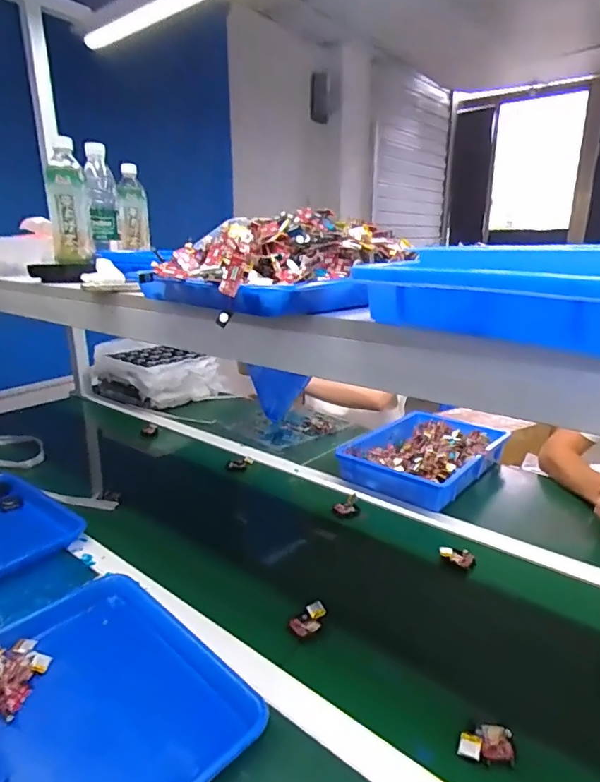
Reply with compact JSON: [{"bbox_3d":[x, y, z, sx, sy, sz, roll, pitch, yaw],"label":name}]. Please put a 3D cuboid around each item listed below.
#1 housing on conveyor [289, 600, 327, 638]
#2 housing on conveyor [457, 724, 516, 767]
[{"bbox_3d":[0.013,0.299,0.649,0.033,0.015,0.056,13,22,38],"label":"housing on conveyor"},{"bbox_3d":[0.184,0.349,0.490,0.058,0.018,0.037,0,17,3],"label":"housing on conveyor"}]

